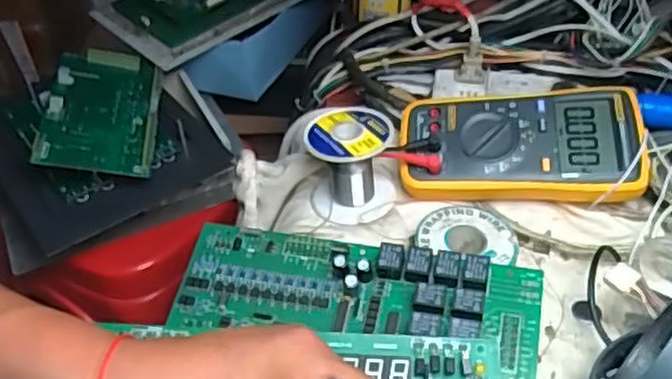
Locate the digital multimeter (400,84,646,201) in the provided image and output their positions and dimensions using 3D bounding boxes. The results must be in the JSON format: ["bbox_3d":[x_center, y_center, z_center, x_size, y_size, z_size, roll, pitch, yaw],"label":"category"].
[{"bbox_3d":[0.139,-0.037,0.531,0.179,0.036,0.091,1,65,10],"label":"digital multimeter"}]

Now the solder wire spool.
[{"bbox_3d":[0.011,-0.018,0.521,0.063,0.069,0.060,-1,43,1],"label":"solder wire spool"}]

